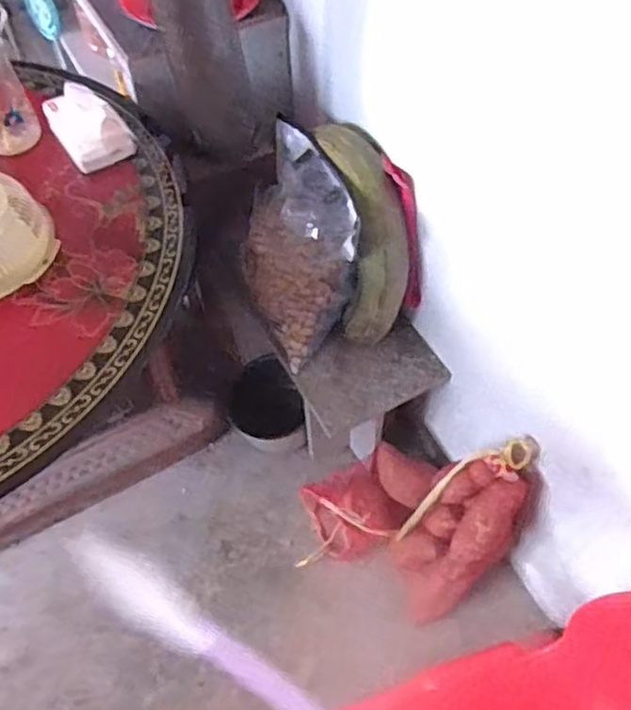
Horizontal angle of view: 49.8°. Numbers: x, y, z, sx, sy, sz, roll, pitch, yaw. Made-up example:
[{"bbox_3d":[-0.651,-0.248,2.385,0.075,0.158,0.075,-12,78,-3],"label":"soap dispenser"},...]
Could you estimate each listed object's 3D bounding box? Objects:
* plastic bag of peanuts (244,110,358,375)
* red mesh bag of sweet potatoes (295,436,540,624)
[{"bbox_3d":[-0.050,-0.202,1.210,0.171,0.273,0.316,-23,59,-14],"label":"plastic bag of peanuts"},{"bbox_3d":[0.162,0.273,1.229,0.399,0.374,0.261,19,58,14],"label":"red mesh bag of sweet potatoes"}]

